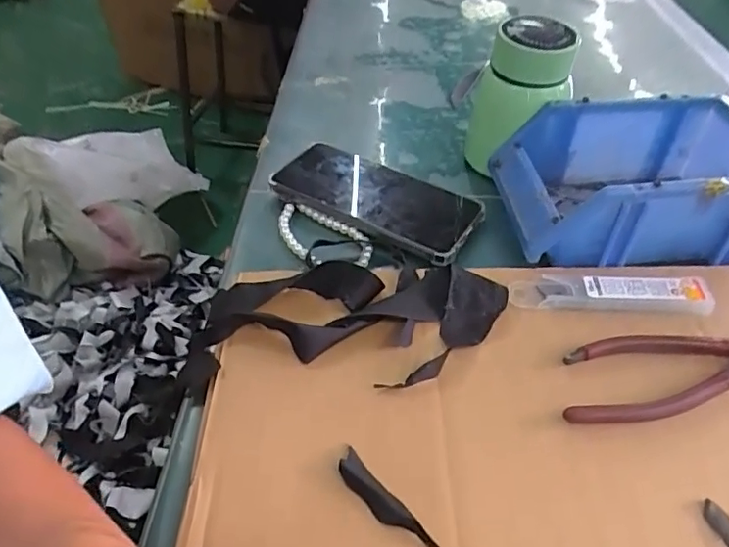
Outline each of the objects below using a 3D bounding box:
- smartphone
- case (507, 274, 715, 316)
[{"bbox_3d":[0.009,-0.064,0.438,0.161,0.014,0.082,23,50,22],"label":"smartphone"},{"bbox_3d":[0.159,0.012,0.359,0.128,0.009,0.028,1,46,1],"label":"case"}]

